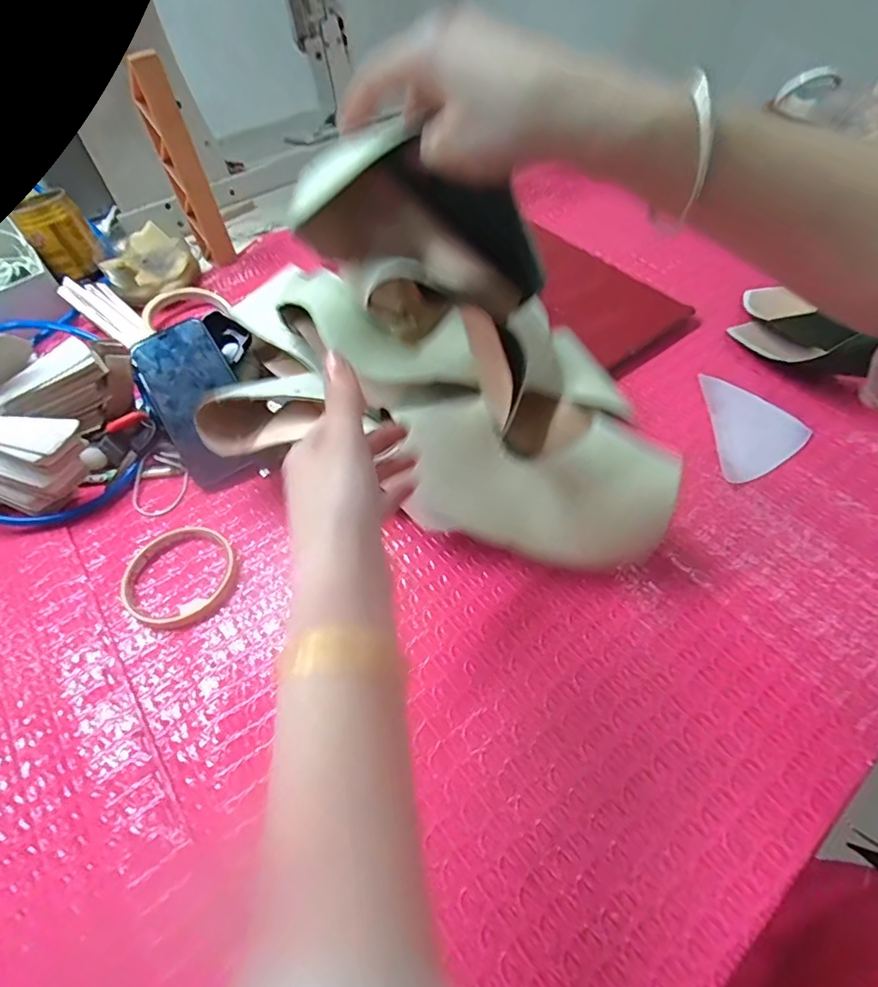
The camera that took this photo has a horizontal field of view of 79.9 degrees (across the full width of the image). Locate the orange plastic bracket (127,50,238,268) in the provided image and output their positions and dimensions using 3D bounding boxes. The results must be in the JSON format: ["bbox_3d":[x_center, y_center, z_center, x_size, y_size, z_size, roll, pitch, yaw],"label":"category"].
[{"bbox_3d":[-0.264,-0.333,0.551,0.038,0.199,0.027,-24,55,-14],"label":"orange plastic bracket"}]

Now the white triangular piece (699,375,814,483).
[{"bbox_3d":[0.285,-0.061,0.468,0.077,0.004,0.131,6,53,9],"label":"white triangular piece"}]

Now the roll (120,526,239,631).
[{"bbox_3d":[-0.203,0.063,0.410,0.086,0.015,0.083,-2,53,3],"label":"roll"}]

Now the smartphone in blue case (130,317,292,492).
[{"bbox_3d":[-0.217,-0.084,0.485,0.081,0.015,0.165,-28,82,-16],"label":"smartphone in blue case"}]

